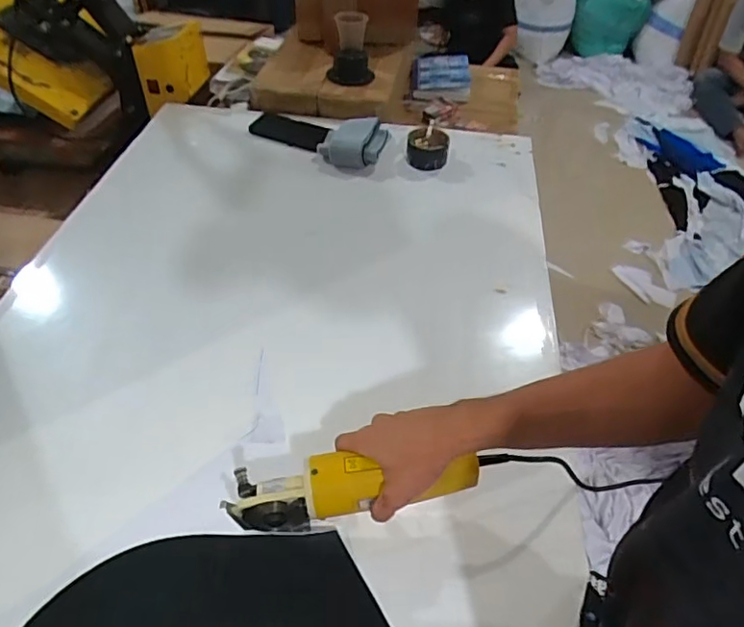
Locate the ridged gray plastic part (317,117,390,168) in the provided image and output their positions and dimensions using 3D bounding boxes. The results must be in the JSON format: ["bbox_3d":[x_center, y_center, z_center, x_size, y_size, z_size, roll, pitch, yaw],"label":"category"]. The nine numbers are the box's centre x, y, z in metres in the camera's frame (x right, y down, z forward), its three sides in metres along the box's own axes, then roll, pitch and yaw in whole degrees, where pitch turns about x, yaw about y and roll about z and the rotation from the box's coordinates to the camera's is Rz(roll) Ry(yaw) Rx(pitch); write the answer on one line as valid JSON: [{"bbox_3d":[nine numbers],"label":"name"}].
[{"bbox_3d":[-0.035,-0.335,1.080,0.126,0.045,0.133,16,48,13],"label":"ridged gray plastic part"}]

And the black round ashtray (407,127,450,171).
[{"bbox_3d":[0.106,-0.315,1.066,0.079,0.047,0.072,1,46,-1],"label":"black round ashtray"}]

